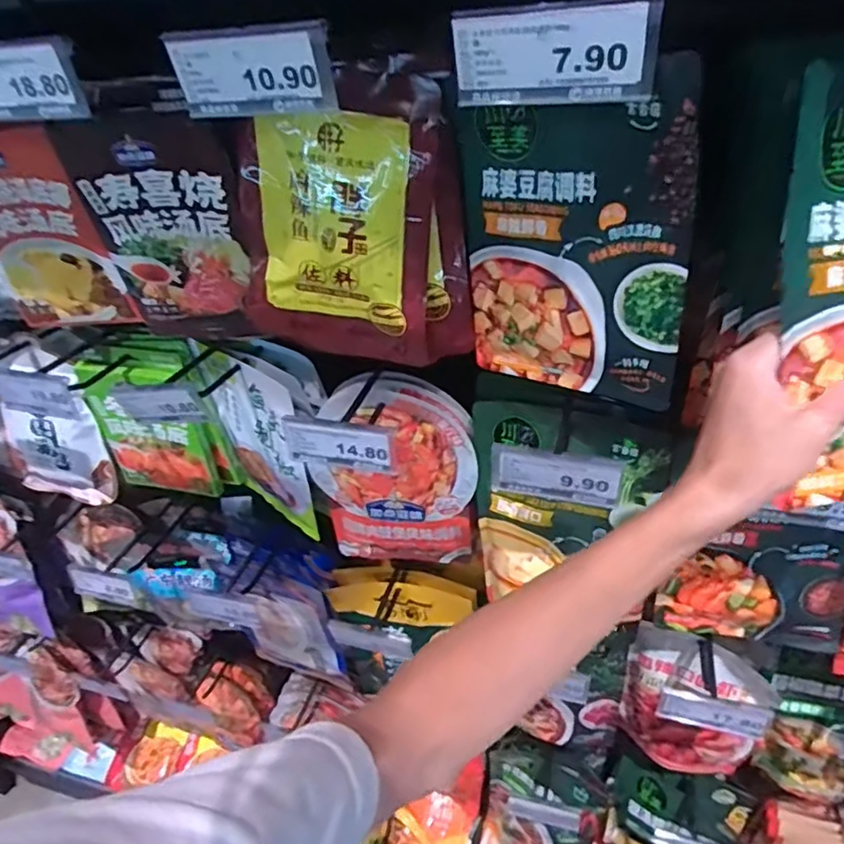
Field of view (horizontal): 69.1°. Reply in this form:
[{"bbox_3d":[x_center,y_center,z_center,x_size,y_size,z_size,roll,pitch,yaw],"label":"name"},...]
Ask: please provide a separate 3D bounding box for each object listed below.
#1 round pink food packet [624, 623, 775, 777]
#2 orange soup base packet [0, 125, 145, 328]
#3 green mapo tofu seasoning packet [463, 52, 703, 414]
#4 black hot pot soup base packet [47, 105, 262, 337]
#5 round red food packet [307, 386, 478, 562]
[{"bbox_3d":[0.343,0.360,0.784,0.159,0.239,0.052,15,43,25],"label":"round pink food packet"},{"bbox_3d":[-0.348,-0.168,0.557,0.142,0.202,0.037,0,49,9],"label":"orange soup base packet"},{"bbox_3d":[0.105,-0.118,0.438,0.162,0.224,0.013,20,45,29],"label":"green mapo tofu seasoning packet"},{"bbox_3d":[-0.211,-0.156,0.533,0.132,0.214,0.024,2,49,2],"label":"black hot pot soup base packet"},{"bbox_3d":[-0.028,0.068,0.672,0.170,0.238,0.037,9,41,18],"label":"round red food packet"}]

